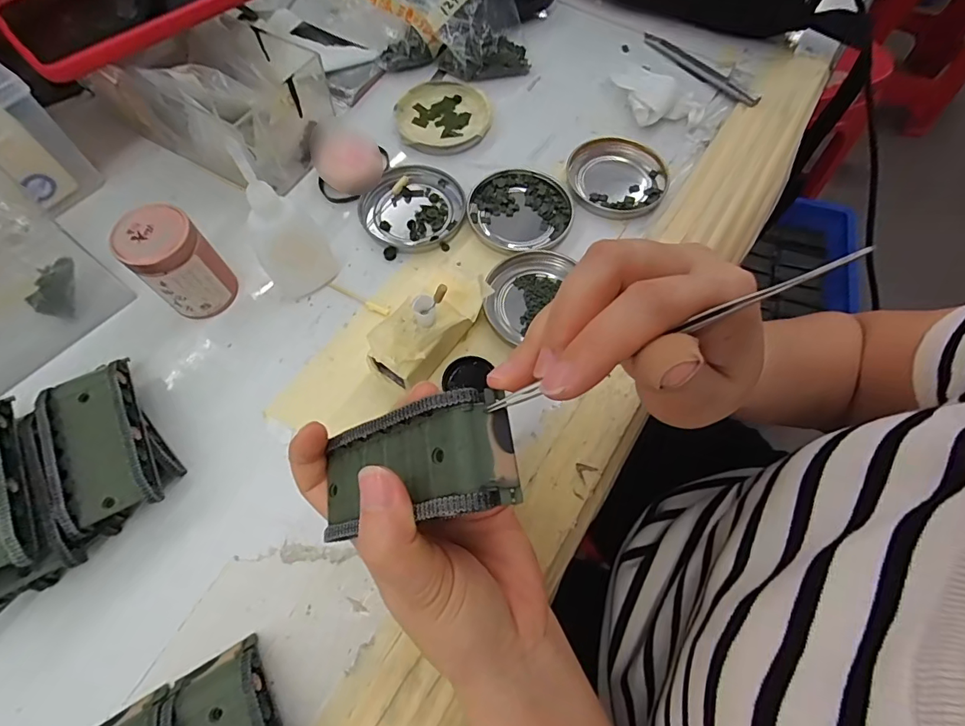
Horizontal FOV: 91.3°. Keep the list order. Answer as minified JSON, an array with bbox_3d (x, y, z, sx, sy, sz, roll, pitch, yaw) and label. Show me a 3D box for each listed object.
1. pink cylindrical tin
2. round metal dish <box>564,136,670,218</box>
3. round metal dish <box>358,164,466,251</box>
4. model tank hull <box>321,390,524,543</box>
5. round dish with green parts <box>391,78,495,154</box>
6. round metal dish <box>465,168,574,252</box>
[{"bbox_3d":[-0.192,-0.062,0.303,0.044,0.066,0.038,-39,71,-16],"label":"pink cylindrical tin"},{"bbox_3d":[0.106,-0.149,0.378,0.077,0.009,0.079,0,65,0],"label":"round metal dish"},{"bbox_3d":[-0.056,-0.120,0.362,0.079,0.007,0.077,0,65,0],"label":"round metal dish"},{"bbox_3d":[-0.031,0.040,0.187,0.091,0.022,0.045,-15,60,34],"label":"model tank hull"},{"bbox_3d":[-0.036,-0.211,0.402,0.079,0.009,0.079,0,65,0],"label":"round dish with green parts"},{"bbox_3d":[0.029,-0.119,0.363,0.078,0.008,0.073,0,65,0],"label":"round metal dish"}]

